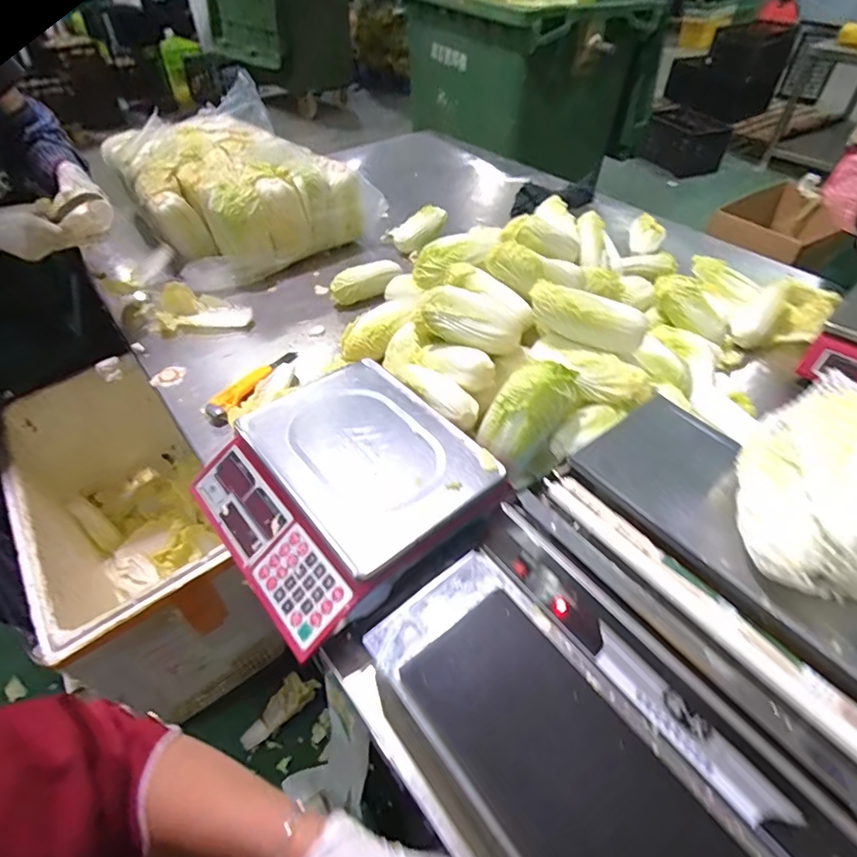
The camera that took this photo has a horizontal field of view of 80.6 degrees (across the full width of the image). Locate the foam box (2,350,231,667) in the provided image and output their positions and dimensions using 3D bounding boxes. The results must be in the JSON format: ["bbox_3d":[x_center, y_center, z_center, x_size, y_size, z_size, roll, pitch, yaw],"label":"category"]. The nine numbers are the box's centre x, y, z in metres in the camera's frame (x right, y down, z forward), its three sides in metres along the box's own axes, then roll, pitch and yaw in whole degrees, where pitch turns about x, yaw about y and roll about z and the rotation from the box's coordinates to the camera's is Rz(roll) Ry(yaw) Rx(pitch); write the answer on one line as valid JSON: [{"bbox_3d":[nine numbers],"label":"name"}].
[{"bbox_3d":[-0.640,0.194,1.080,0.326,0.333,0.676,-30,52,-26],"label":"foam box"}]

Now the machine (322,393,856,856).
[{"bbox_3d":[0.252,0.250,0.434,0.447,0.161,0.525,-28,51,-25],"label":"machine"}]

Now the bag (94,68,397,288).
[{"bbox_3d":[-0.442,-0.595,1.220,0.473,0.237,0.516,-27,51,-24],"label":"bag"}]

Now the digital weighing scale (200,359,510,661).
[{"bbox_3d":[-0.117,0.060,0.644,0.297,0.085,0.325,-30,53,-27],"label":"digital weighing scale"}]

